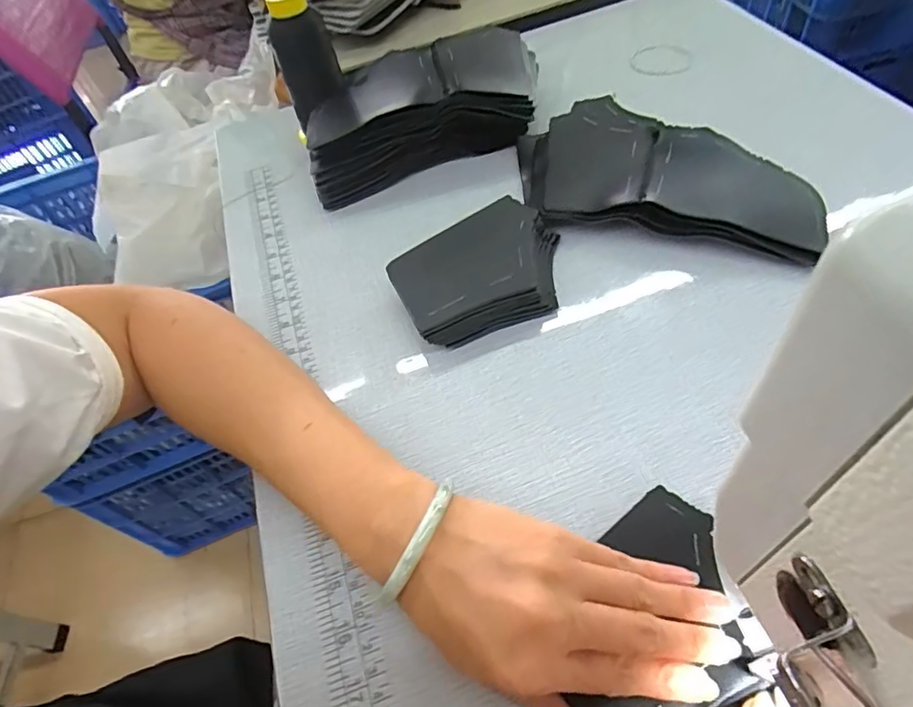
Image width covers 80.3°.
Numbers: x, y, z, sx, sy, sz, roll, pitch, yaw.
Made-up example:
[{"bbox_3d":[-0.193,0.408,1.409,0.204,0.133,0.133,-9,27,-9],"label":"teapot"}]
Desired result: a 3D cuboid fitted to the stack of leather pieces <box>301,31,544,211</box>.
[{"bbox_3d":[-0.030,-0.204,0.468,0.205,0.076,0.103,-18,54,-3],"label":"stack of leather pieces"}]

